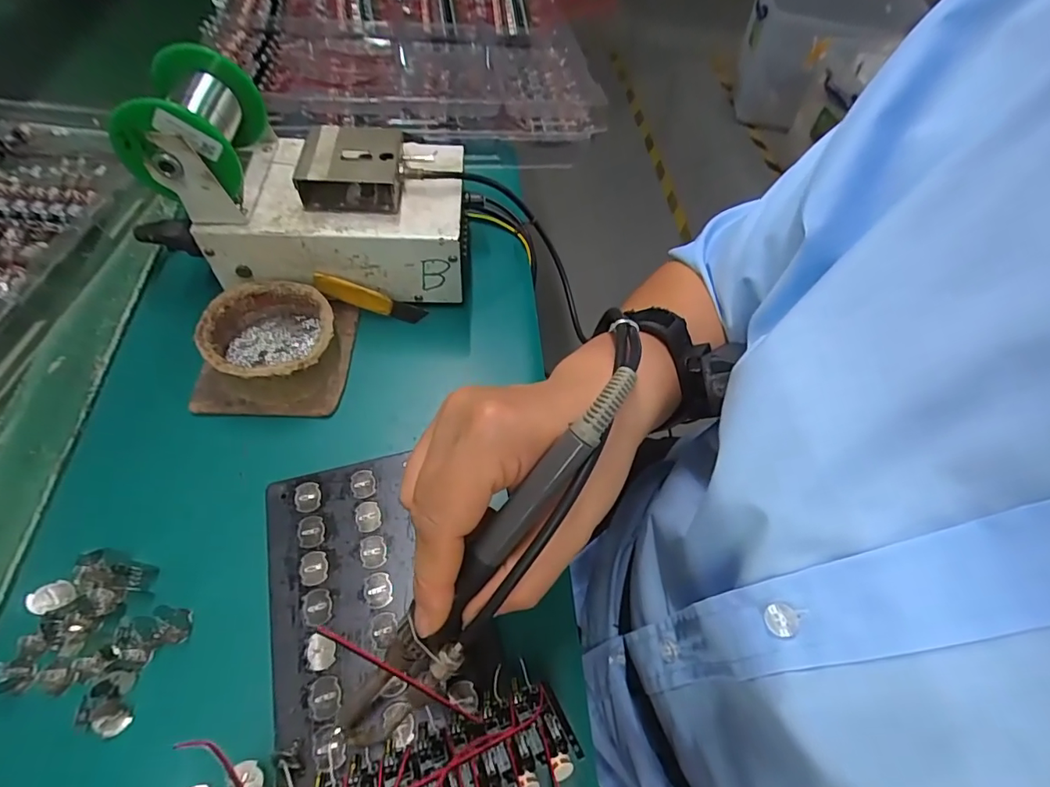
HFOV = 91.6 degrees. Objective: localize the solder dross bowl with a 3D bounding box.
[{"bbox_3d":[-0.173,-0.038,0.352,0.080,0.037,0.085,1,56,-2],"label":"solder dross bowl"}]

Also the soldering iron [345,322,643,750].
[{"bbox_3d":[-0.017,0.073,0.204,0.024,0.013,0.187,38,98,21],"label":"soldering iron"}]

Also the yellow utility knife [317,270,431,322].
[{"bbox_3d":[-0.115,-0.070,0.381,0.081,0.019,0.007,18,54,-19],"label":"yellow utility knife"}]

